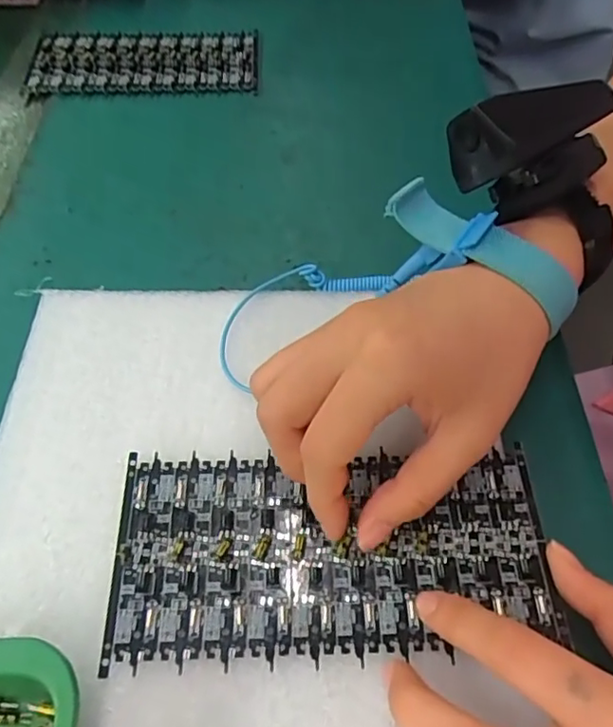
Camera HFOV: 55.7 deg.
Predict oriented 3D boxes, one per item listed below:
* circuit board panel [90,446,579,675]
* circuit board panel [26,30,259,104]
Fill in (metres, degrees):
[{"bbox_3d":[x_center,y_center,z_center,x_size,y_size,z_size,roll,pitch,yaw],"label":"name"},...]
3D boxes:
[{"bbox_3d":[0.010,0.071,0.223,0.163,0.005,0.075,-1,55,-1],"label":"circuit board panel"},{"bbox_3d":[-0.116,-0.218,0.421,0.159,0.008,0.071,-3,57,-1],"label":"circuit board panel"}]

